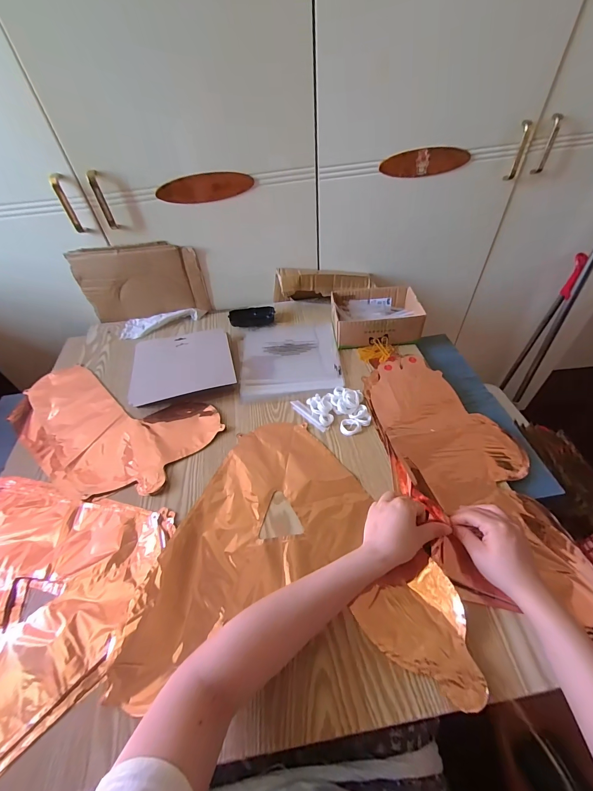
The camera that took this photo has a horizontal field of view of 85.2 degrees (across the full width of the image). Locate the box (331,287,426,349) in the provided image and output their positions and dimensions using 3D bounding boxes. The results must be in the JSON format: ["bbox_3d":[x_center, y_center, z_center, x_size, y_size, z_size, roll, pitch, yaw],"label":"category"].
[{"bbox_3d":[0.172,-0.179,0.715,0.181,0.059,0.143,-4,49,3],"label":"box"}]

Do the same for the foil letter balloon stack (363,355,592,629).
[{"bbox_3d":[0.248,0.098,0.509,0.207,0.030,0.454,-16,51,-8],"label":"foil letter balloon stack"}]

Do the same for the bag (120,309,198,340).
[{"bbox_3d":[-0.340,-0.180,0.792,0.183,0.026,0.079,-8,49,-1],"label":"bag"}]

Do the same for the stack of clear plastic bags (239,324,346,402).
[{"bbox_3d":[-0.014,-0.086,0.707,0.206,0.010,0.230,-5,49,1],"label":"stack of clear plastic bags"}]

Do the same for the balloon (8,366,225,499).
[{"bbox_3d":[-0.361,0.056,0.587,0.409,0.016,0.216,14,52,17],"label":"balloon"}]

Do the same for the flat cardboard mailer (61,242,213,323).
[{"bbox_3d":[-0.364,-0.264,0.766,0.276,0.171,0.027,-7,49,0],"label":"flat cardboard mailer"}]

